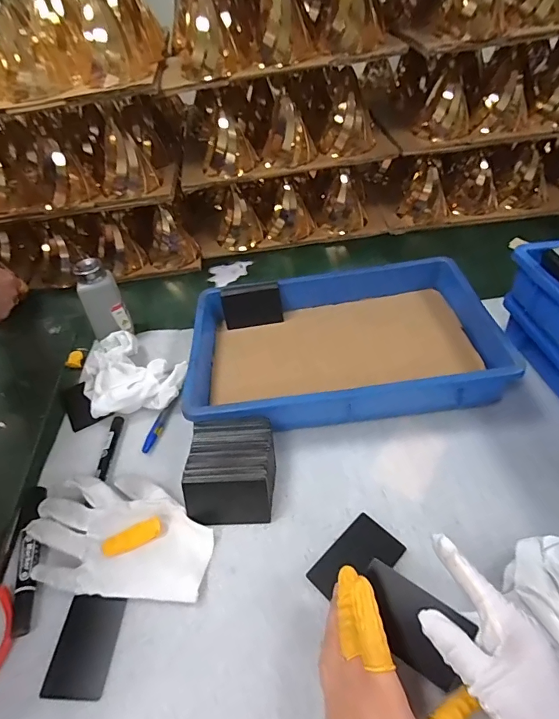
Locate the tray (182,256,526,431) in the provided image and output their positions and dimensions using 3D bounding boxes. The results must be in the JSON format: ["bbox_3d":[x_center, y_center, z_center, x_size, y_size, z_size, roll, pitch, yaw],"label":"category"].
[{"bbox_3d":[0.073,-0.020,0.558,0.368,0.069,0.252,-7,46,1],"label":"tray"}]

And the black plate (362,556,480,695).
[{"bbox_3d":[0.097,0.197,0.321,0.081,0.010,0.051,28,83,23],"label":"black plate"}]

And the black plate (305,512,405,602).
[{"bbox_3d":[0.072,0.188,0.399,0.084,0.007,0.052,-37,53,-25],"label":"black plate"}]

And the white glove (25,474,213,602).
[{"bbox_3d":[-0.159,0.174,0.434,0.181,0.019,0.114,0,46,8],"label":"white glove"}]

